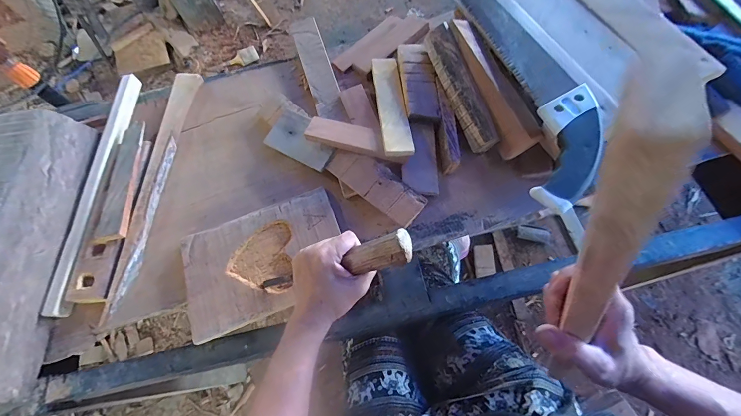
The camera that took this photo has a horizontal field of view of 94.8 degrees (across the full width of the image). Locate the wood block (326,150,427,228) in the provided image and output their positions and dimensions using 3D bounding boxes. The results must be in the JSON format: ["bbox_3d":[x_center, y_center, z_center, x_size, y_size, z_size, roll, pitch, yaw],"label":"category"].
[{"bbox_3d":[0.007,-0.037,0.486,0.152,0.014,0.053,38,87,21],"label":"wood block"}]

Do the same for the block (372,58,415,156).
[{"bbox_3d":[0.032,-0.164,0.530,0.042,0.025,0.202,-8,66,3],"label":"block"}]

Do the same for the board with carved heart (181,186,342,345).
[{"bbox_3d":[-0.147,0.072,0.473,0.219,0.017,0.150,-20,68,-7],"label":"board with carved heart"}]

